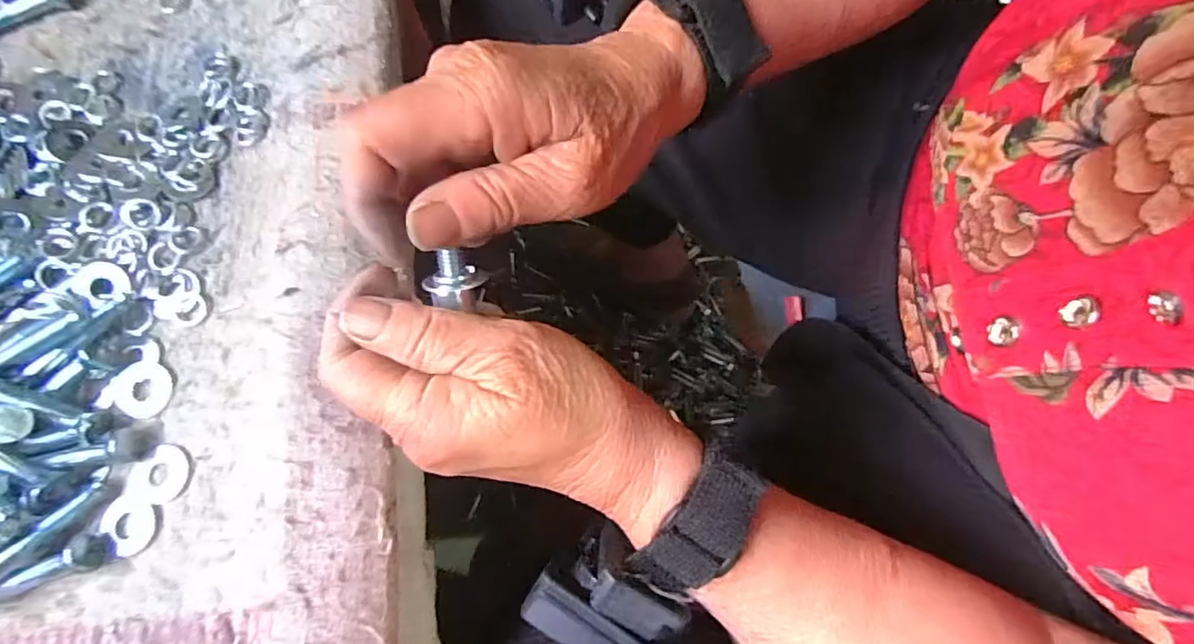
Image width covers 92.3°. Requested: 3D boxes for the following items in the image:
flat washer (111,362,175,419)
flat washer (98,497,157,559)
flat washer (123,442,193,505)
[{"bbox_3d":[-0.181,0.027,0.228,0.022,0.004,0.022,0,73,1],"label":"flat washer"},{"bbox_3d":[-0.175,0.076,0.213,0.020,0.004,0.019,0,73,1],"label":"flat washer"},{"bbox_3d":[-0.168,0.059,0.218,0.024,0.004,0.021,-42,77,-11],"label":"flat washer"}]

